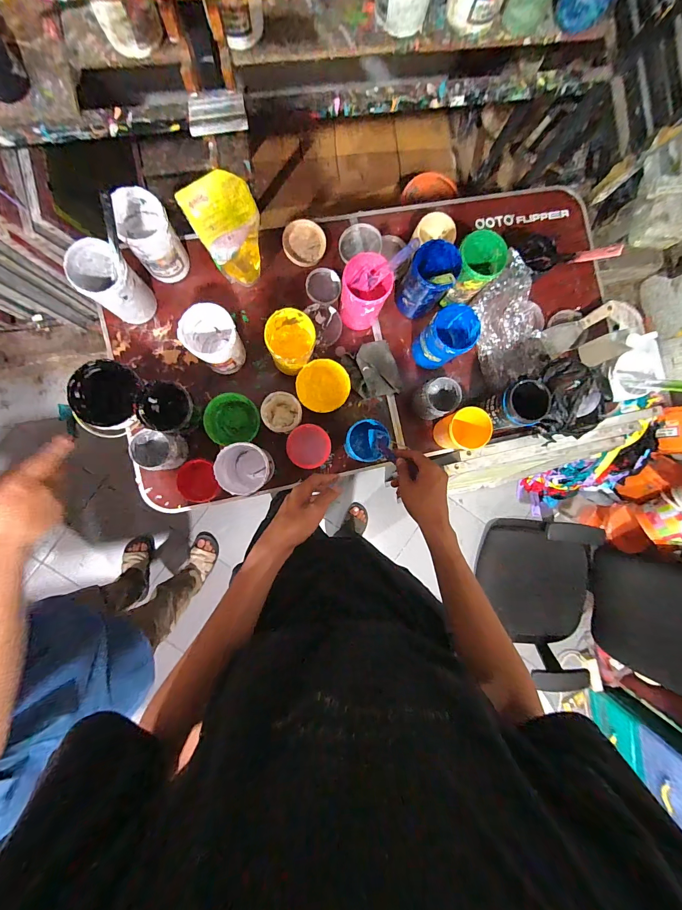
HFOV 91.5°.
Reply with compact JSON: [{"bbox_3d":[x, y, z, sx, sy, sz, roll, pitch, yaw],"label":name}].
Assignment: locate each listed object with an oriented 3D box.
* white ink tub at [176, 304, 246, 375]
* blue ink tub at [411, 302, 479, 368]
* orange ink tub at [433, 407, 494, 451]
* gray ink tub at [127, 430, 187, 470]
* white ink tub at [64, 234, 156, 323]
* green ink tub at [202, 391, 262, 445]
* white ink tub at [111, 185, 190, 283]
[{"bbox_3d":[-0.254,-0.229,0.670,0.092,0.135,0.106,-41,94,-4],"label":"white ink tub"},{"bbox_3d":[0.221,-0.249,0.712,0.101,0.120,0.093,0,91,-6],"label":"blue ink tub"},{"bbox_3d":[0.257,-0.056,0.722,0.088,0.111,0.085,0,91,-6],"label":"orange ink tub"},{"bbox_3d":[-0.377,-0.009,0.686,0.094,0.081,0.075,5,90,-6],"label":"gray ink tub"},{"bbox_3d":[-0.435,-0.325,0.642,0.095,0.134,0.088,0,91,-6],"label":"white ink tub"},{"bbox_3d":[-0.232,-0.077,0.727,0.108,0.075,0.100,0,91,-6],"label":"green ink tub"},{"bbox_3d":[-0.366,-0.419,0.646,0.088,0.132,0.096,0,91,-6],"label":"white ink tub"}]

